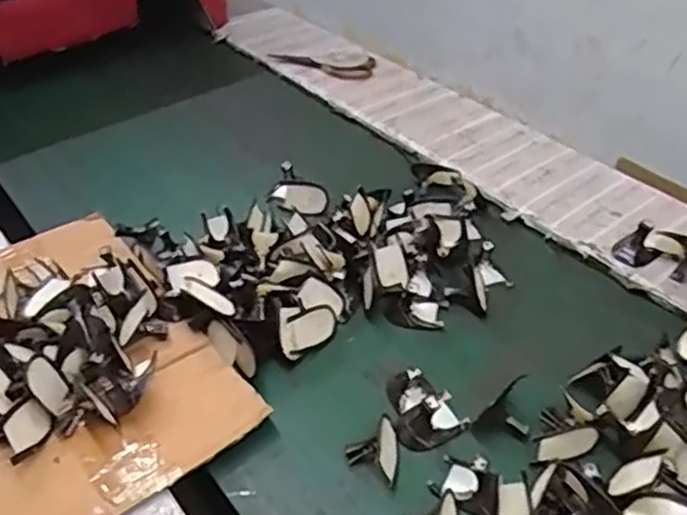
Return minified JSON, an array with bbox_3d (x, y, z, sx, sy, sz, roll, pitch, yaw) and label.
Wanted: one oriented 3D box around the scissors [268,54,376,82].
[{"bbox_3d":[-0.042,-0.372,1.330,0.210,0.018,0.095,-2,40,2],"label":"scissors"}]

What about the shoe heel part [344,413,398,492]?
[{"bbox_3d":[0.028,0.188,0.674,0.051,0.033,0.063,0,40,3],"label":"shoe heel part"}]

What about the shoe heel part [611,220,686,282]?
[{"bbox_3d":[0.401,-0.007,0.869,0.108,0.033,0.060,19,45,24],"label":"shoe heel part"}]

